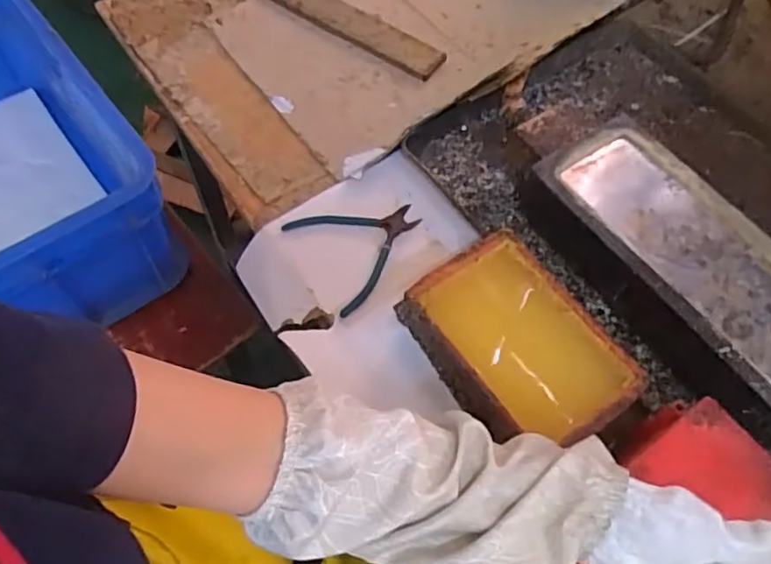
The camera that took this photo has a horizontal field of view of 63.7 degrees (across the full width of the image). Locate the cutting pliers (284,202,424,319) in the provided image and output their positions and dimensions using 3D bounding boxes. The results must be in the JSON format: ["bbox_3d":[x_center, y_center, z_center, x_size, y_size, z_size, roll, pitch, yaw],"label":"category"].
[{"bbox_3d":[-0.025,-0.046,0.677,0.131,0.008,0.128,-30,67,-18],"label":"cutting pliers"}]

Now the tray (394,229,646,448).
[{"bbox_3d":[0.120,0.062,0.589,0.141,0.063,0.203,-30,67,-18],"label":"tray"}]

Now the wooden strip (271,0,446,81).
[{"bbox_3d":[-0.053,-0.366,0.870,0.298,0.012,0.055,33,64,14],"label":"wooden strip"}]

